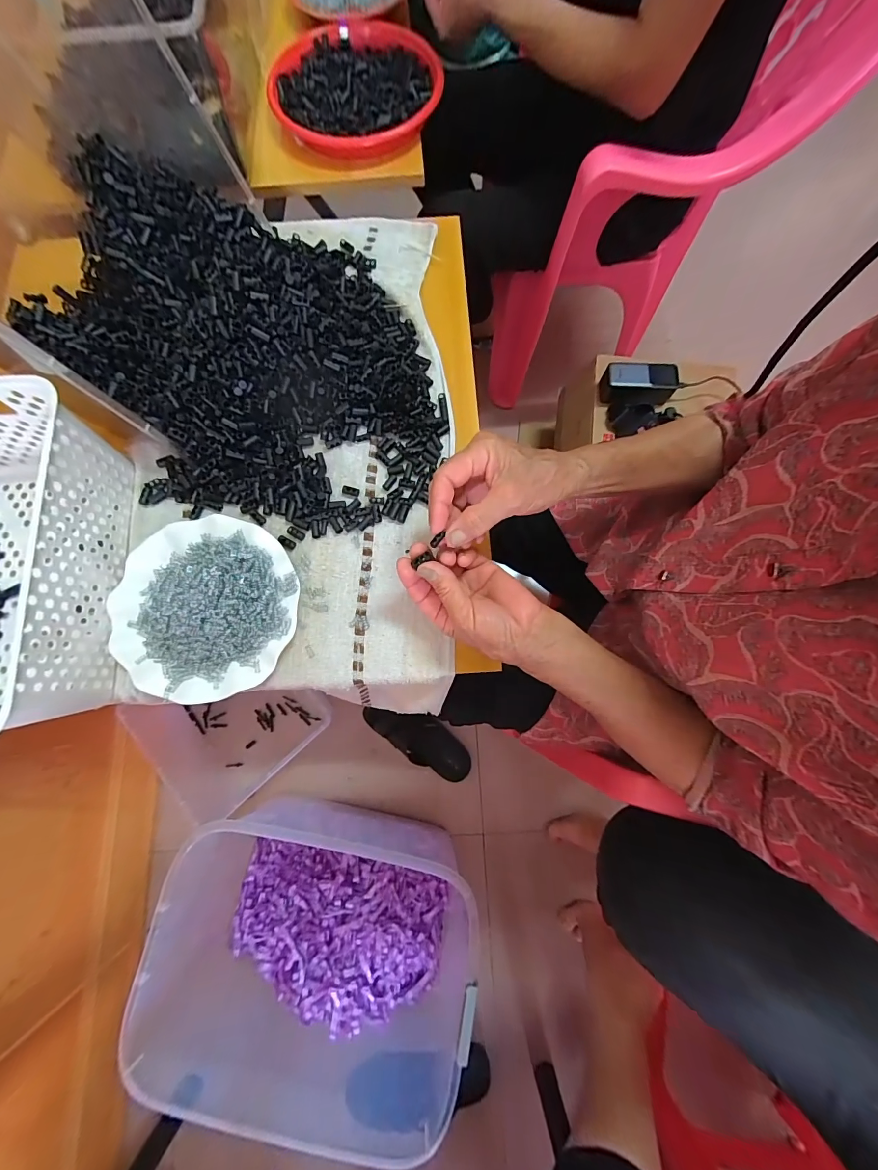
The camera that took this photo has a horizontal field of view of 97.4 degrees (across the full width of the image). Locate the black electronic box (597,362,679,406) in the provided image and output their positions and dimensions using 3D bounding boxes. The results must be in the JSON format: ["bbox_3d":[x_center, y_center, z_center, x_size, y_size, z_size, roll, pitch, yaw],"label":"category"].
[{"bbox_3d":[0.382,-0.389,0.736,0.131,0.063,0.055,3,77,0],"label":"black electronic box"}]

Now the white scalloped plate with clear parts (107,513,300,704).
[{"bbox_3d":[-0.234,0.018,0.377,0.175,0.037,0.179,0,77,0],"label":"white scalloped plate with clear parts"}]

